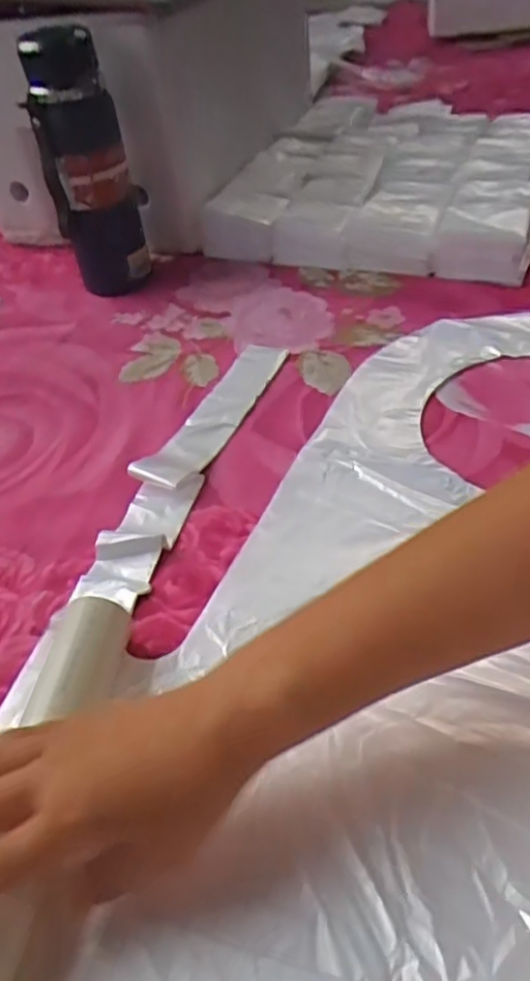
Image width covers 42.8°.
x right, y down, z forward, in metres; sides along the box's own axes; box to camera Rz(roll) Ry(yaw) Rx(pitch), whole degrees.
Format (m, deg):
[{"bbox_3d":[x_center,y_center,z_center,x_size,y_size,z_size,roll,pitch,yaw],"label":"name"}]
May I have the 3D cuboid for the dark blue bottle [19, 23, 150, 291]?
[{"bbox_3d":[-0.174,-0.317,0.677,0.084,0.236,0.069,-10,44,-6],"label":"dark blue bottle"}]

